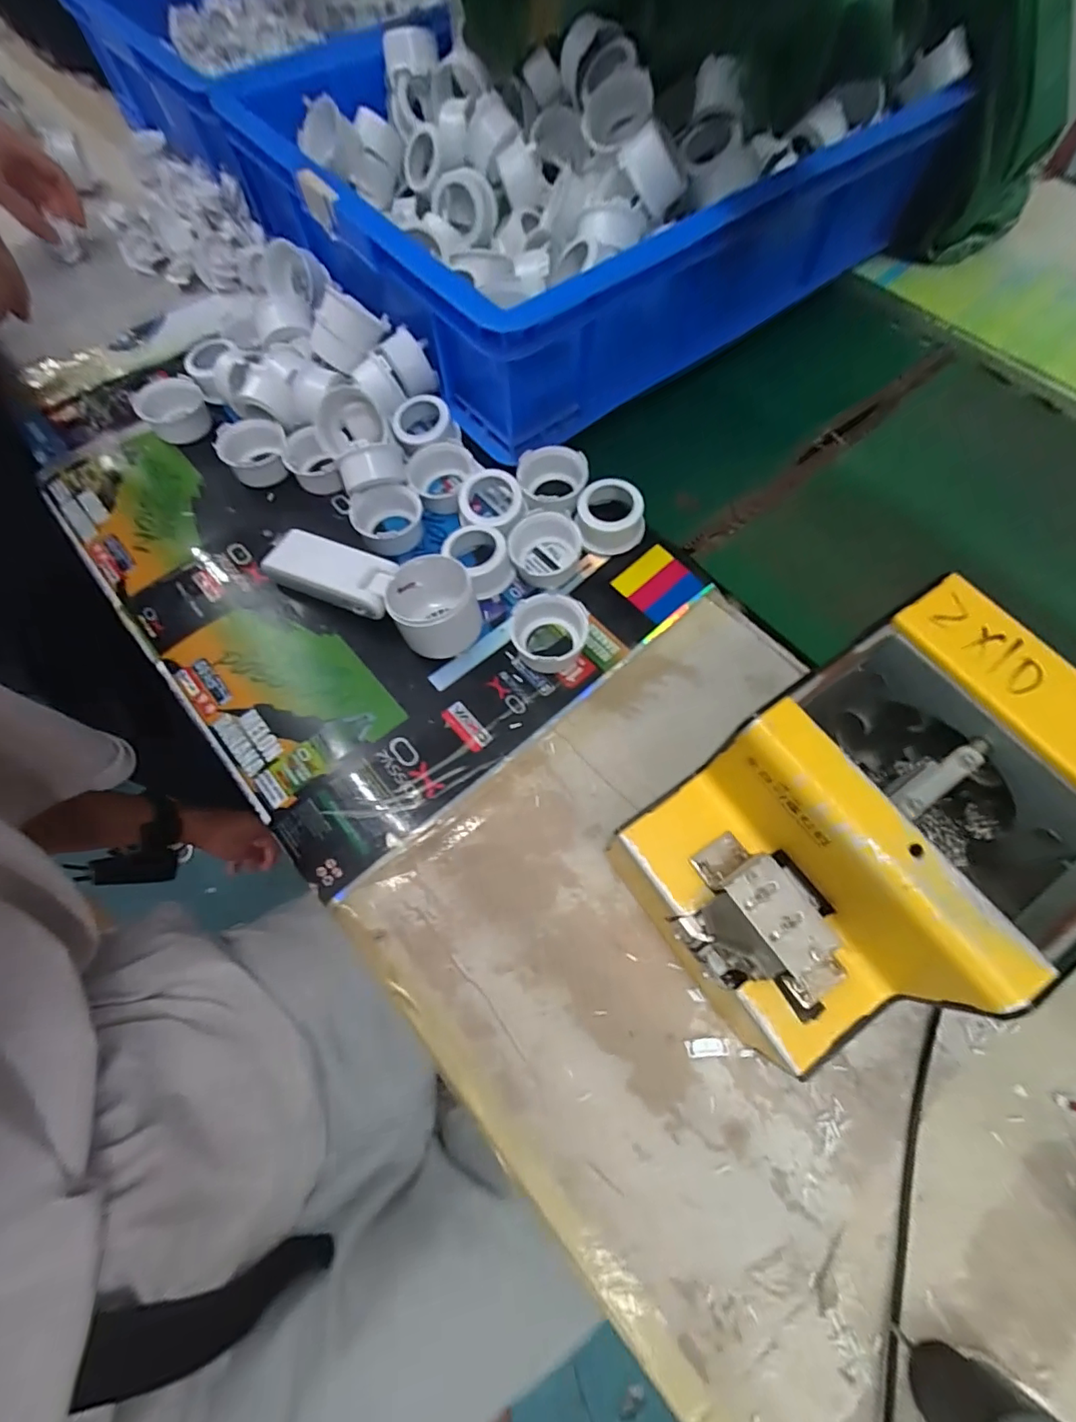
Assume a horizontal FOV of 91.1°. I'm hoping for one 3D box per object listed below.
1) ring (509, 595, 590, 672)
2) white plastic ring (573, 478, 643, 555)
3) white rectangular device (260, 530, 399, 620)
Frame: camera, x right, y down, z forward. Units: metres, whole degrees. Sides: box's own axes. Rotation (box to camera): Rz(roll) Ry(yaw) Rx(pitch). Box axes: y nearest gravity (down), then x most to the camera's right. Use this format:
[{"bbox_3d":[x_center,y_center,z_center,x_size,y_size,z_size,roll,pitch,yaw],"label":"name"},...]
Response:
[{"bbox_3d":[0.008,-0.058,0.379,0.053,0.028,0.047,33,71,14],"label":"ring"},{"bbox_3d":[0.055,-0.148,0.405,0.048,0.034,0.049,0,67,0],"label":"white plastic ring"},{"bbox_3d":[-0.153,-0.102,0.393,0.103,0.029,0.041,23,69,10],"label":"white rectangular device"}]

